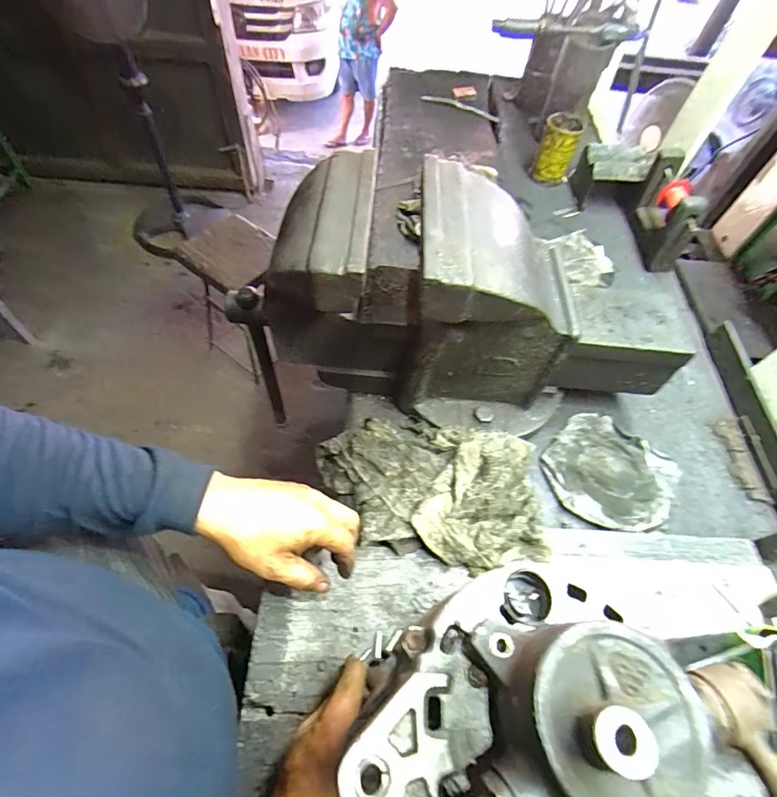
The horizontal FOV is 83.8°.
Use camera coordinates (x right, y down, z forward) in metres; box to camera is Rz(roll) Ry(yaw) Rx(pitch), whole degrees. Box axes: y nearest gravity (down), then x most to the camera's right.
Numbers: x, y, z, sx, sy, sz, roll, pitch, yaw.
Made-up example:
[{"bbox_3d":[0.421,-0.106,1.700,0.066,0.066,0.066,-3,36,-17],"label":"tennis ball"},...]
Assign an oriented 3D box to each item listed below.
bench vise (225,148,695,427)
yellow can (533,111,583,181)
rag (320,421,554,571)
[{"bbox_3d":[0.084,-0.115,0.539,0.544,0.268,0.191,-4,57,-7],"label":"bench vise"},{"bbox_3d":[0.353,-0.519,0.915,0.074,0.118,0.075,18,59,6],"label":"yellow can"},{"bbox_3d":[0.038,0.097,0.516,0.275,0.096,0.169,13,56,5],"label":"rag"}]

